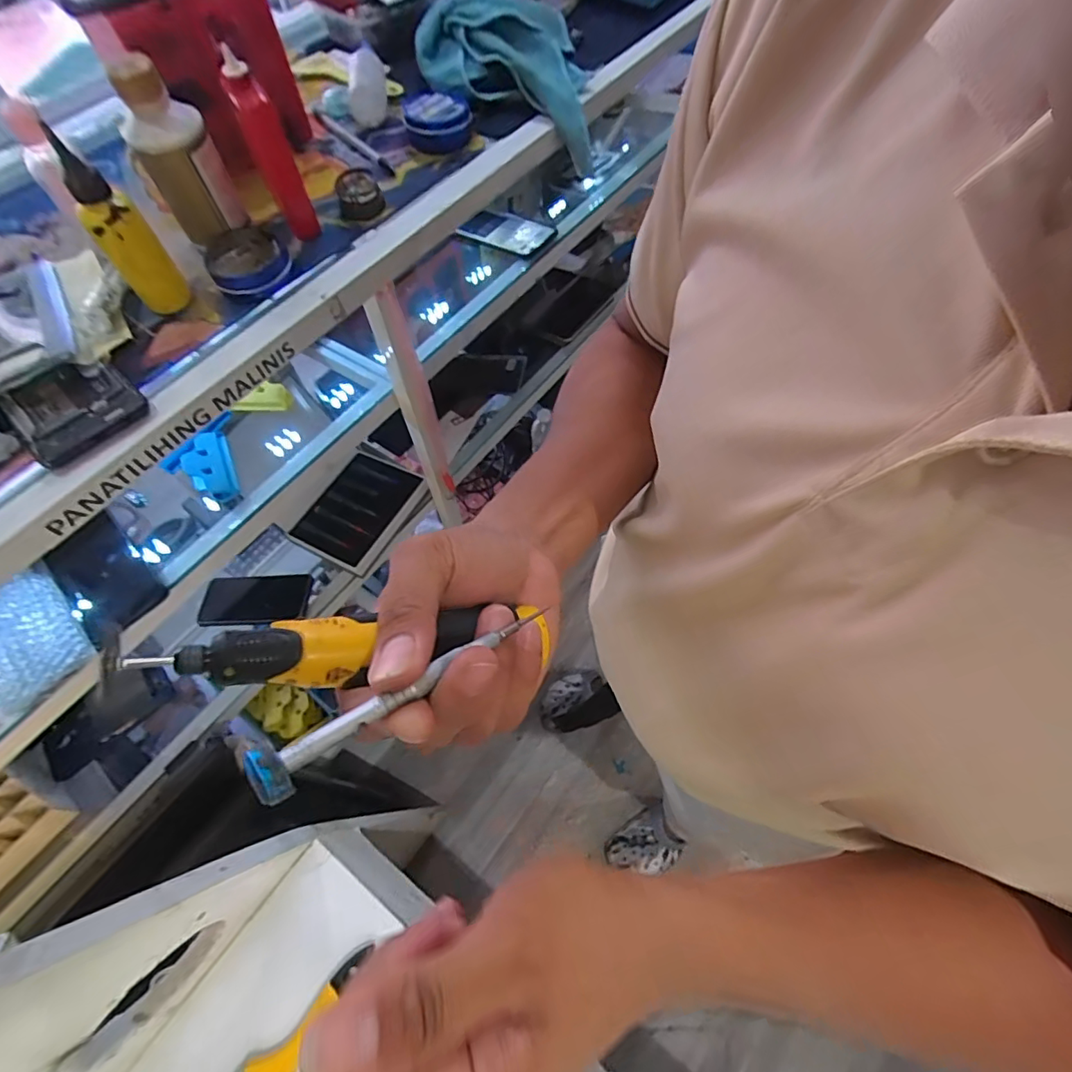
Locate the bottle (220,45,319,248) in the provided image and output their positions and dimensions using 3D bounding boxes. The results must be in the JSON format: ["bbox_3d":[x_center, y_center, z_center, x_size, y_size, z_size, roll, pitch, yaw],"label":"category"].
[{"bbox_3d":[-0.205,-0.296,0.415,0.027,0.122,0.029,-28,67,-13],"label":"bottle"}]

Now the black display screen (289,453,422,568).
[{"bbox_3d":[-0.285,-0.049,0.848,0.129,0.021,0.175,26,67,12],"label":"black display screen"}]

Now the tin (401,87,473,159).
[{"bbox_3d":[-0.096,-0.404,0.519,0.065,0.029,0.060,-7,64,-3],"label":"tin"}]

